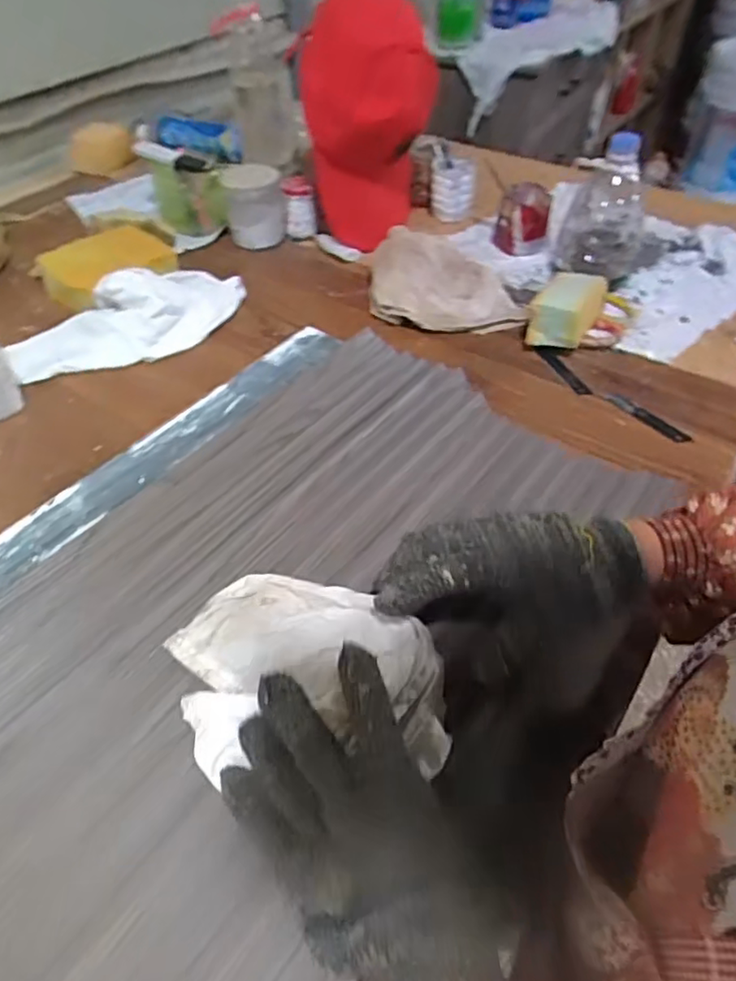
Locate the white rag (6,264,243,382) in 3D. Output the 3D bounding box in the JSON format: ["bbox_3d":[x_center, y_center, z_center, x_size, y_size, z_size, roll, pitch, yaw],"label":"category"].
[{"bbox_3d":[-0.277,-0.203,0.727,0.281,0.068,0.118,-35,56,-25],"label":"white rag"}]

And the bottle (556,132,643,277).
[{"bbox_3d":[0.296,-0.350,0.773,0.097,0.160,0.109,13,50,13],"label":"bottle"}]

